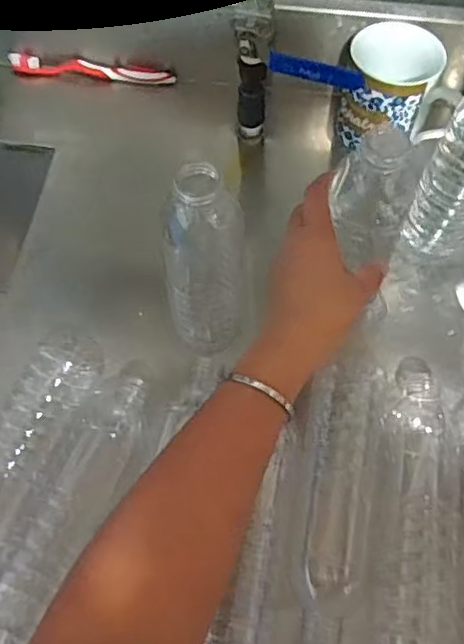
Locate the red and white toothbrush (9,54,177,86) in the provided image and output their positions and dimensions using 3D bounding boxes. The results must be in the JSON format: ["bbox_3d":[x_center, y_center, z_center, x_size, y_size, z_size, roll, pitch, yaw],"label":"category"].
[{"bbox_3d":[-0.158,-0.284,0.691,0.185,0.016,0.020,7,63,4],"label":"red and white toothbrush"}]

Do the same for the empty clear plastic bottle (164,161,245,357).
[{"bbox_3d":[-0.019,-0.046,0.470,0.058,0.207,0.057,-2,62,-1],"label":"empty clear plastic bottle"}]

